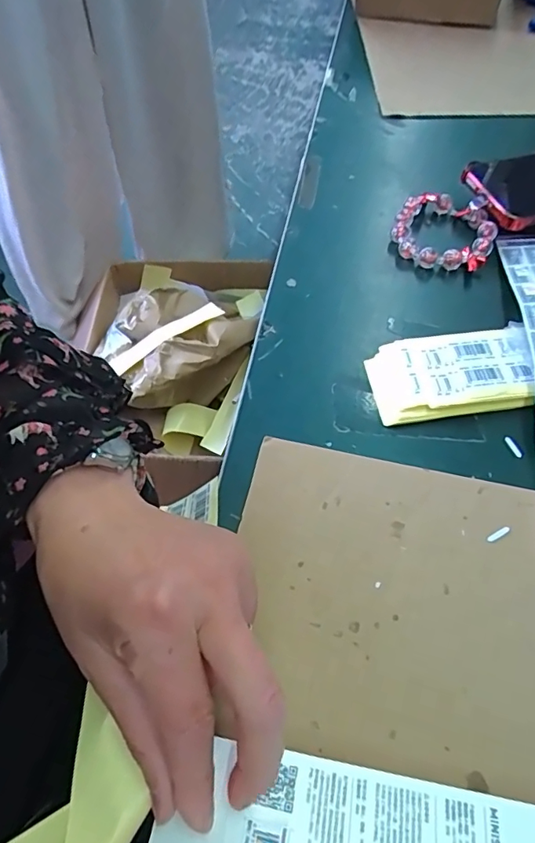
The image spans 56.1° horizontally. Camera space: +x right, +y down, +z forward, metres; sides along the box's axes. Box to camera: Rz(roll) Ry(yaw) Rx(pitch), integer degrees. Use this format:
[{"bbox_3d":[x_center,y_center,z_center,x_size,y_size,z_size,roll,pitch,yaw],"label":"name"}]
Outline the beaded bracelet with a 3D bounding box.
[{"bbox_3d":[0.147,-0.159,0.417,0.080,0.022,0.072,16,61,9],"label":"beaded bracelet"}]

